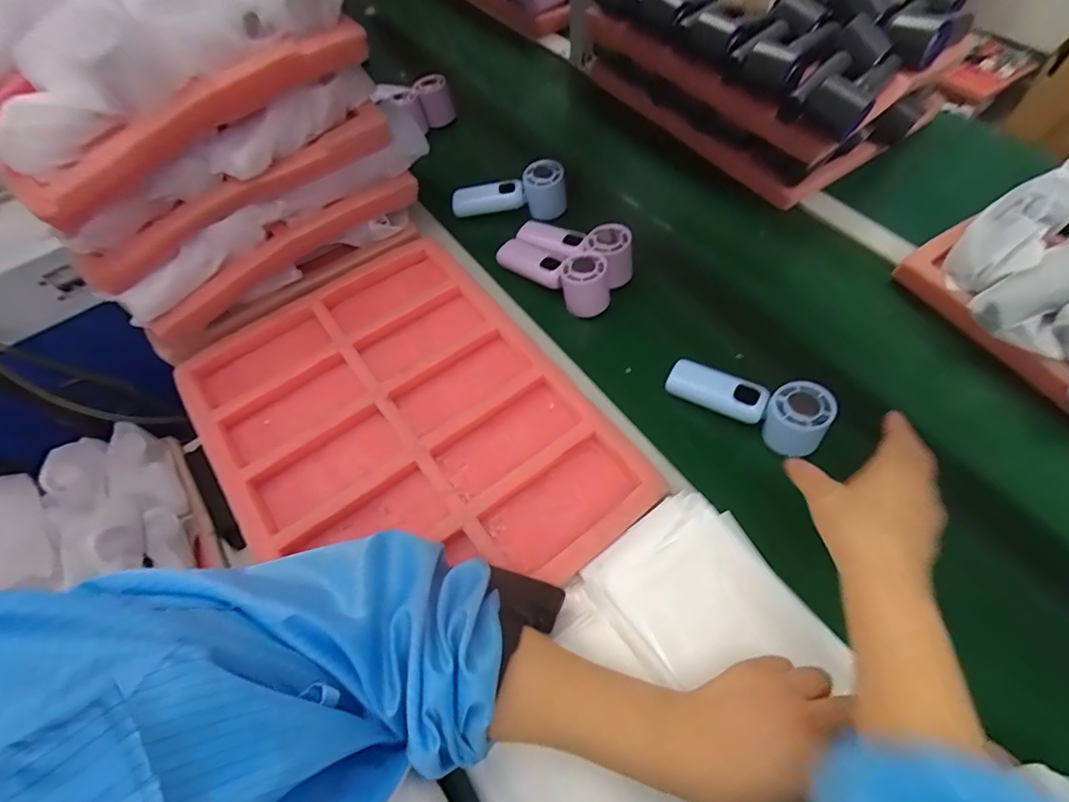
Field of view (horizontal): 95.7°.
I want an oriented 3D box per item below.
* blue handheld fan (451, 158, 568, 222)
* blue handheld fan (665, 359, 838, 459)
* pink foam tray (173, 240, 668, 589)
[{"bbox_3d":[-0.035,-0.288,0.665,0.154,0.059,0.048,-6,61,-1],"label":"blue handheld fan"},{"bbox_3d":[0.216,-0.001,0.495,0.152,0.075,0.048,30,66,17],"label":"blue handheld fan"},{"bbox_3d":[-0.137,0.029,0.492,0.313,0.032,0.432,-36,65,-17],"label":"pink foam tray"}]

